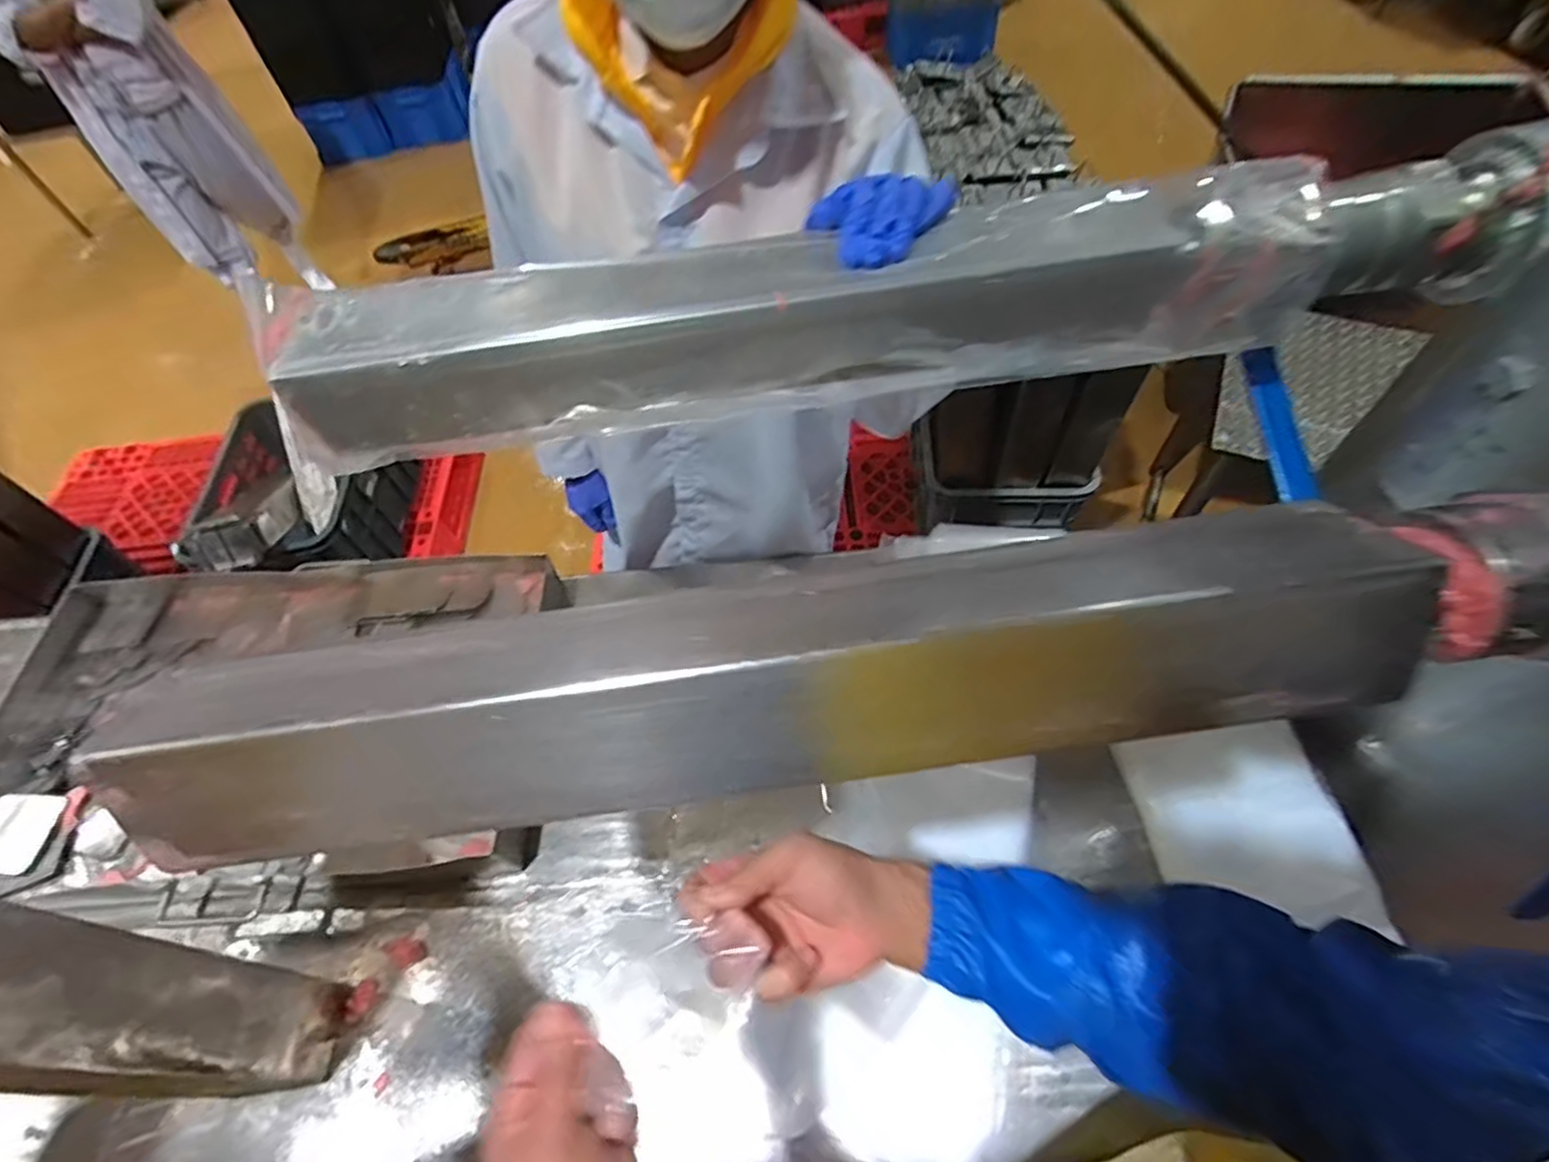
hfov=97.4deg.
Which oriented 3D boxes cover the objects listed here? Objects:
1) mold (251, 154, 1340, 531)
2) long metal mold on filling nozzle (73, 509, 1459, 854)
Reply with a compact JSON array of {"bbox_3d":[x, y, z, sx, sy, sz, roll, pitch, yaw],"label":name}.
[{"bbox_3d":[0.008,-0.185,0.495,0.732,0.136,0.086,-7,57,-1],"label":"mold"},{"bbox_3d":[-0.002,0.037,0.325,0.601,0.067,0.114,-6,57,-1],"label":"long metal mold on filling nozzle"}]

